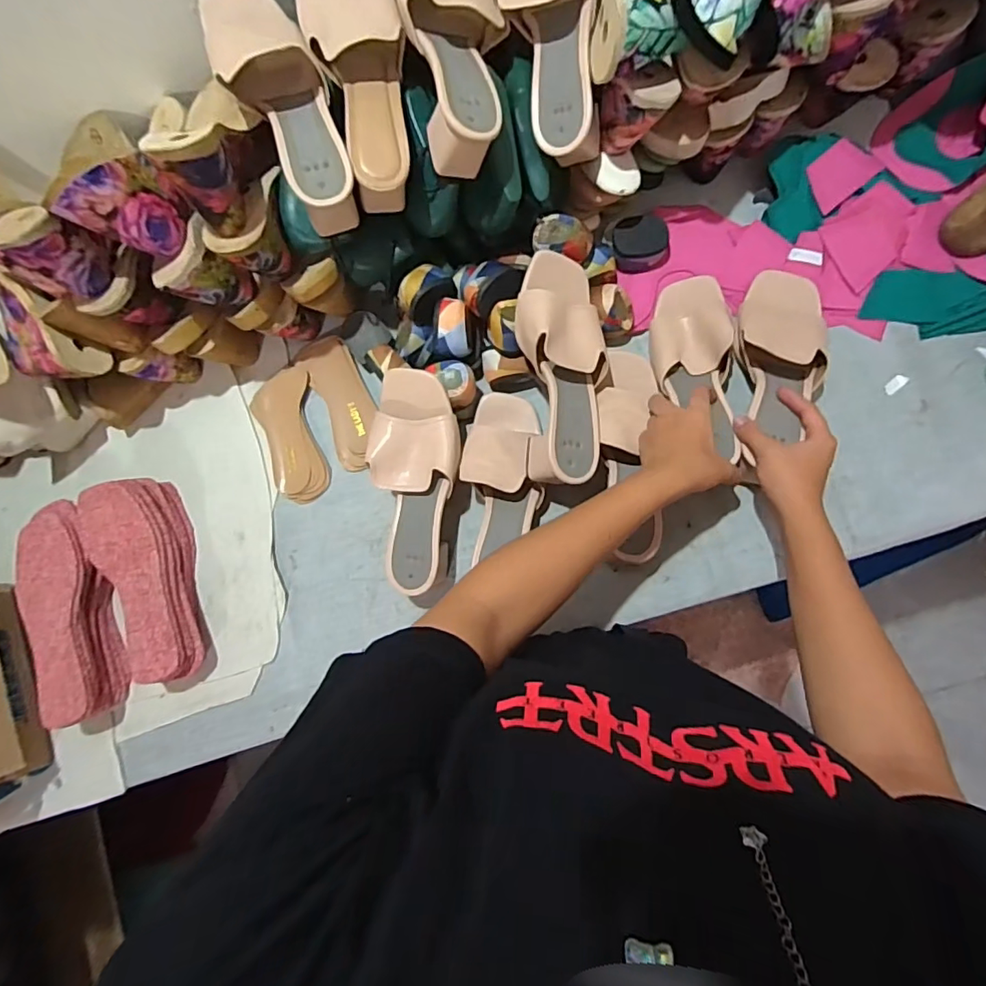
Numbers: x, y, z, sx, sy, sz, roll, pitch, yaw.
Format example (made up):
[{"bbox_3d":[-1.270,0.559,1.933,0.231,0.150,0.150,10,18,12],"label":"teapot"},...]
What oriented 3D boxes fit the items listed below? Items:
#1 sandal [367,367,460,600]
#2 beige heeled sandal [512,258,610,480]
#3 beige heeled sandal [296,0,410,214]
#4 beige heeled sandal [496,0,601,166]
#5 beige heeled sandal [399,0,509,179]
[{"bbox_3d":[-0.084,-0.011,0.593,0.091,0.081,0.237,3,83,10],"label":"sandal"},{"bbox_3d":[0.071,-0.129,0.554,0.093,0.067,0.238,0,85,-34],"label":"beige heeled sandal"},{"bbox_3d":[-0.118,-0.390,0.494,0.099,0.090,0.221,-16,80,7],"label":"beige heeled sandal"},{"bbox_3d":[0.057,-0.443,0.488,0.094,0.081,0.236,-9,101,8],"label":"beige heeled sandal"},{"bbox_3d":[-0.034,-0.423,0.490,0.083,0.075,0.225,-9,81,8],"label":"beige heeled sandal"}]

